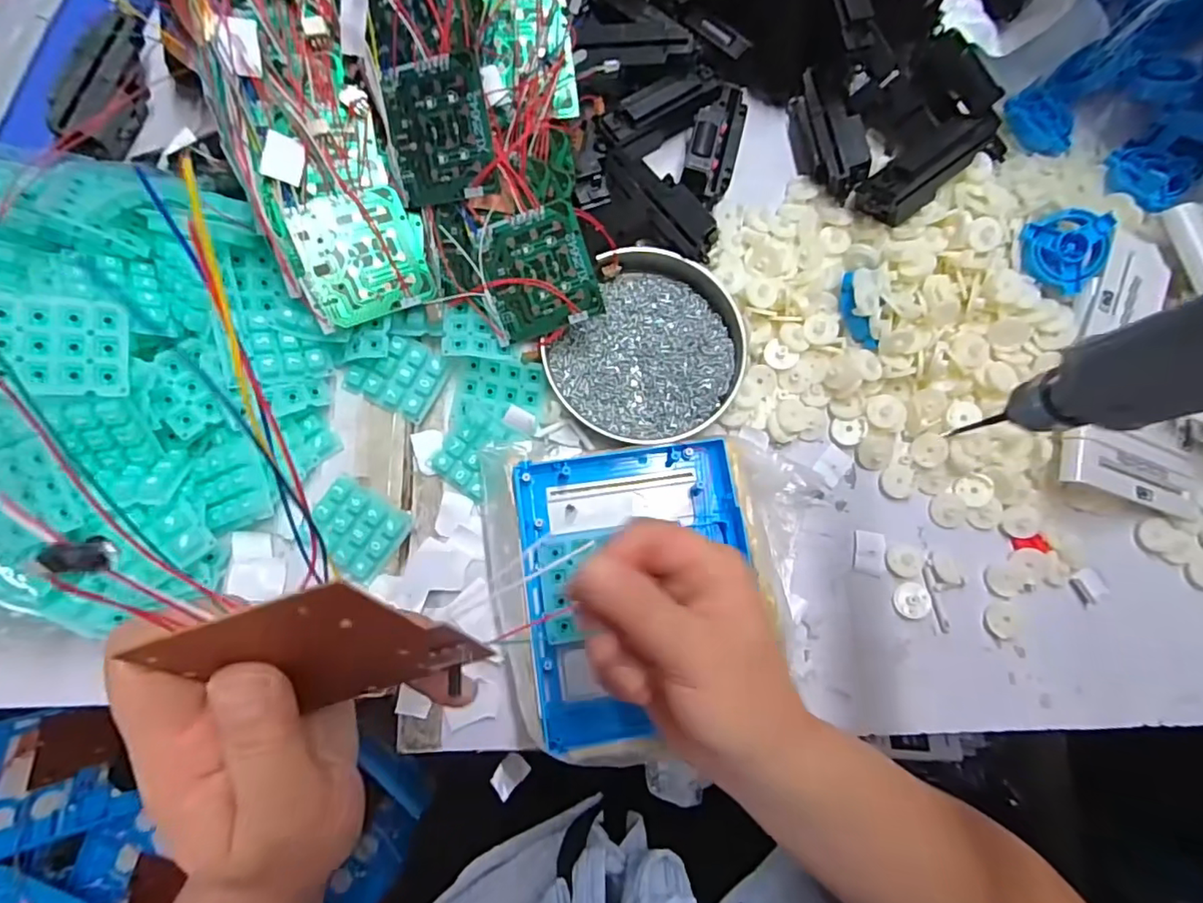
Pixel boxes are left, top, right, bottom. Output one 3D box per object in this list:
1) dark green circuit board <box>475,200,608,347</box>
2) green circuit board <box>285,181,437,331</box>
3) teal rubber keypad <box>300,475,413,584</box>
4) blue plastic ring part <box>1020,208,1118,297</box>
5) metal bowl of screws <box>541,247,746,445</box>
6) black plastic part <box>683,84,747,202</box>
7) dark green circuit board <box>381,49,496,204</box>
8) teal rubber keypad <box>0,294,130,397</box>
[{"bbox_3d":[-0.040,-0.112,0.365,0.069,0.004,0.071,-16,108,9],"label":"dark green circuit board"},{"bbox_3d":[-0.147,-0.120,0.354,0.067,0.004,0.071,-26,105,-20],"label":"green circuit board"},{"bbox_3d":[-0.153,0.048,0.356,0.054,0.007,0.050,32,74,2],"label":"teal rubber keypad"},{"bbox_3d":[0.313,-0.133,0.386,0.053,0.019,0.052,-6,98,15],"label":"blue plastic ring part"},{"bbox_3d":[0.035,-0.069,0.400,0.118,0.028,0.132,31,79,3],"label":"metal bowl of screws"},{"bbox_3d":[0.085,-0.230,0.418,0.036,0.019,0.089,14,79,0],"label":"black plastic part"},{"bbox_3d":[-0.095,-0.186,0.337,0.064,0.004,0.071,3,116,20],"label":"dark green circuit board"},{"bbox_3d":[-0.280,-0.054,0.295,0.057,0.005,0.050,0,86,-28],"label":"teal rubber keypad"}]

